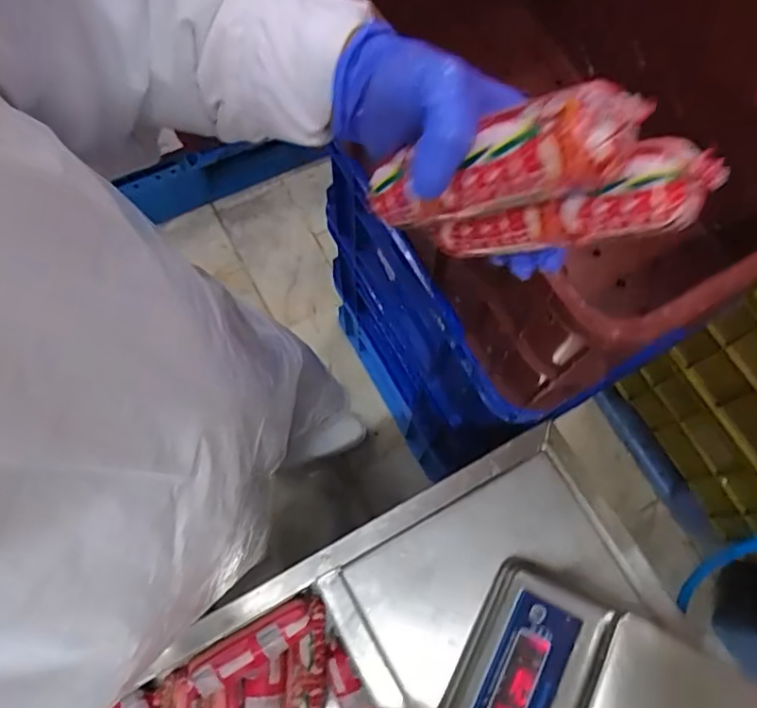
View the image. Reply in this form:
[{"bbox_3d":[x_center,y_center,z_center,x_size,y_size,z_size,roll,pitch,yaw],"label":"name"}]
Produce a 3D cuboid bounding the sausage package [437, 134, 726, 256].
[{"bbox_3d":[0.087,-0.072,0.278,0.142,0.028,0.033,-6,63,42],"label":"sausage package"}]

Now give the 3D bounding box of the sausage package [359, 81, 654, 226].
[{"bbox_3d":[0.050,-0.085,0.260,0.136,0.028,0.030,-7,62,44],"label":"sausage package"}]

